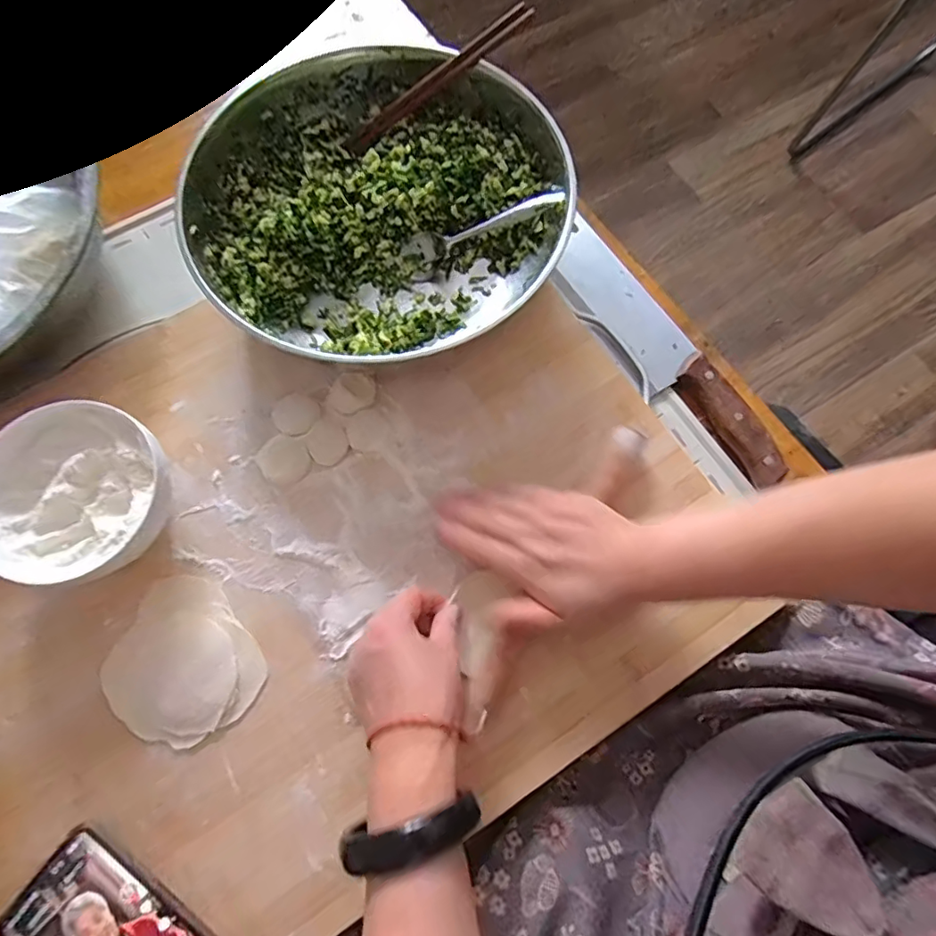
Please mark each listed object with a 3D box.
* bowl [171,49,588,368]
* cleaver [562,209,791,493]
[{"bbox_3d":[-0.084,-0.233,0.473,0.301,0.100,0.259,-27,75,-8],"label":"bowl"},{"bbox_3d":[0.177,-0.108,0.488,0.054,0.021,0.286,-34,76,-9],"label":"cleaver"}]

